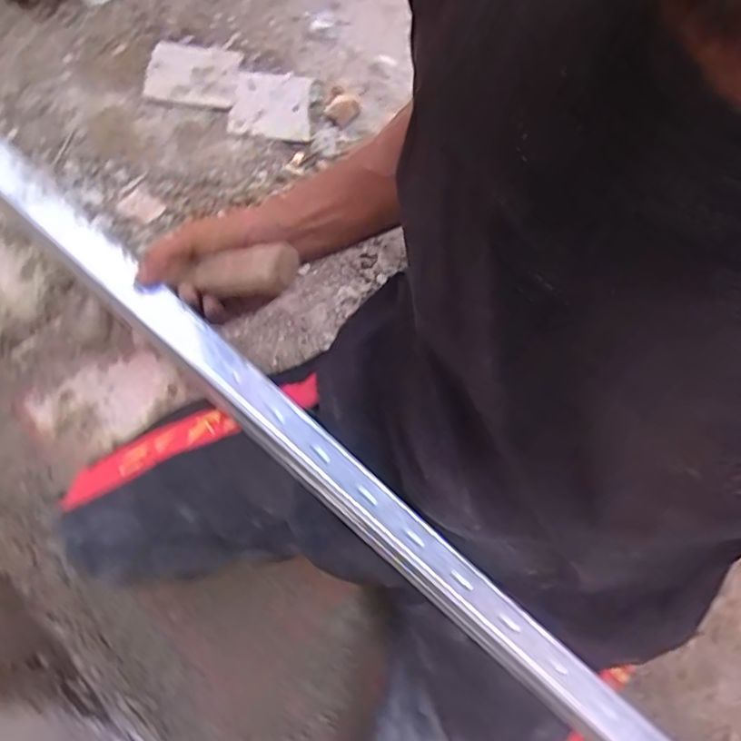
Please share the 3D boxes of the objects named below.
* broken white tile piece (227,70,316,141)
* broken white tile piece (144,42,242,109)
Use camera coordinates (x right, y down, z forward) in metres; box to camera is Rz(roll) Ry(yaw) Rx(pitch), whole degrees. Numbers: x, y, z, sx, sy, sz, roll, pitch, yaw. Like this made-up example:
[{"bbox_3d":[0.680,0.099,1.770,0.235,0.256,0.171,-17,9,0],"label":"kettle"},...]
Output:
[{"bbox_3d":[-0.191,-0.524,1.188,0.152,0.016,0.165,2,66,3],"label":"broken white tile piece"},{"bbox_3d":[-0.354,-0.588,1.204,0.172,0.017,0.163,7,65,-6],"label":"broken white tile piece"}]

